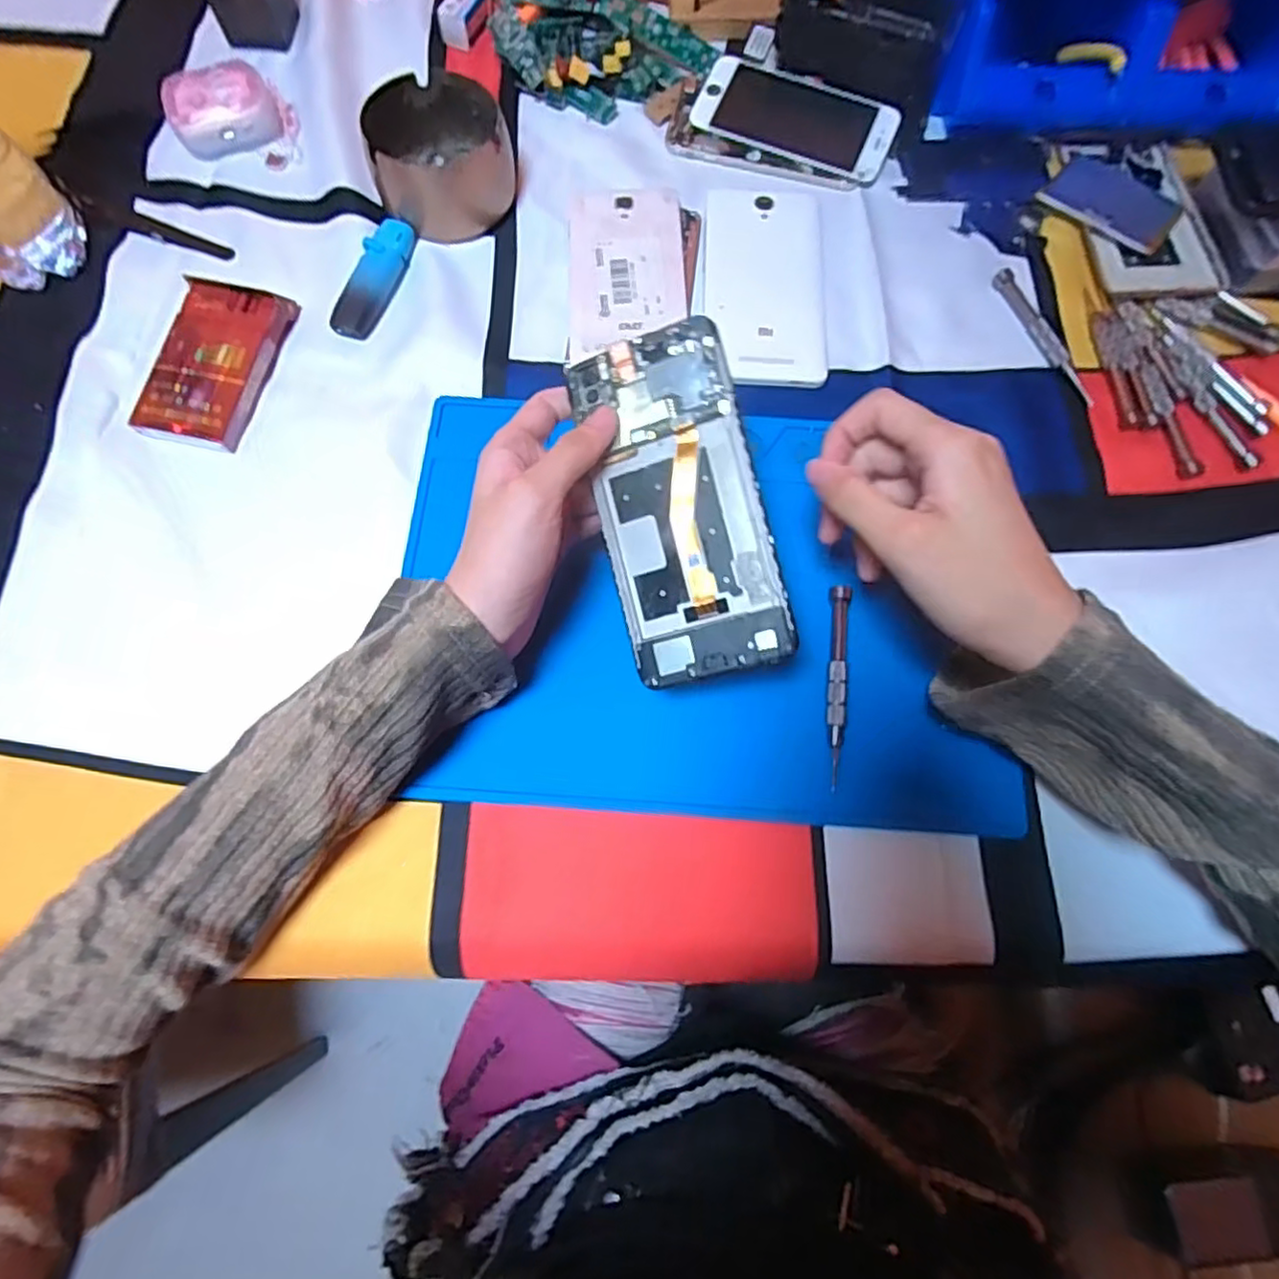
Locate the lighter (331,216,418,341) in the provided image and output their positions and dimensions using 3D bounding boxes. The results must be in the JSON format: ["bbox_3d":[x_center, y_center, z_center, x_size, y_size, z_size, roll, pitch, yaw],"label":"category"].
[{"bbox_3d":[-0.163,-0.223,0.403,0.029,0.009,0.085,12,72,3],"label":"lighter"}]

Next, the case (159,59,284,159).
[{"bbox_3d":[-0.277,-0.351,0.435,0.065,0.028,0.047,-27,75,-9],"label":"case"}]

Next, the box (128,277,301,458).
[{"bbox_3d":[-0.246,-0.159,0.377,0.058,0.017,0.102,11,72,2],"label":"box"}]

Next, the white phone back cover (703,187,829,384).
[{"bbox_3d":[0.079,-0.225,0.409,0.073,0.005,0.148,2,72,0],"label":"white phone back cover"}]

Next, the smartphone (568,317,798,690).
[{"bbox_3d":[0.017,-0.057,0.284,0.068,0.006,0.148,-15,88,17],"label":"smartphone"}]

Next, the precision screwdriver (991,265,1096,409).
[{"bbox_3d":[0.250,-0.189,0.405,0.015,0.004,0.104,-19,74,-7],"label":"precision screwdriver"}]

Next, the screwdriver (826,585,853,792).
[{"bbox_3d":[0.101,0.021,0.331,0.010,0.007,0.102,7,72,1],"label":"screwdriver"}]

